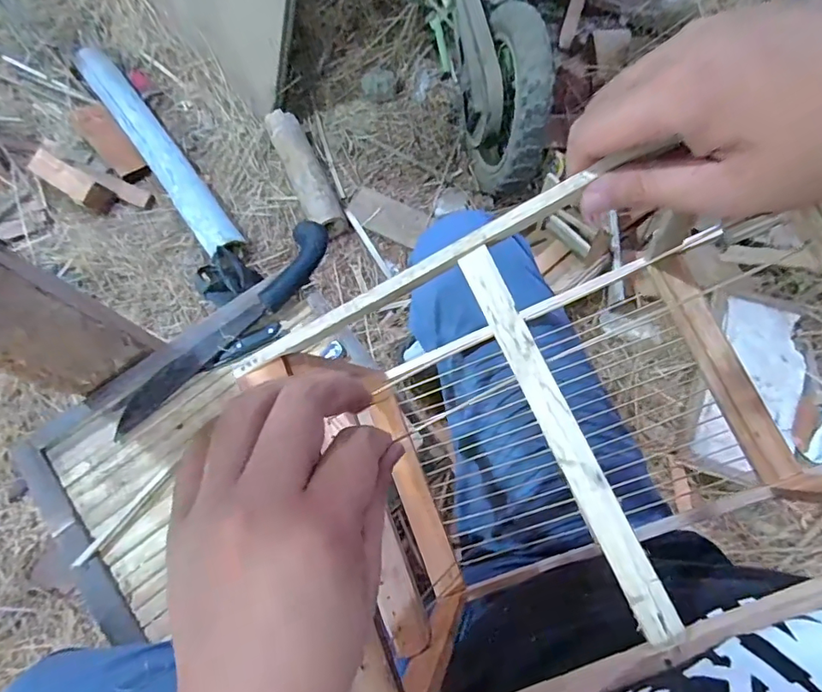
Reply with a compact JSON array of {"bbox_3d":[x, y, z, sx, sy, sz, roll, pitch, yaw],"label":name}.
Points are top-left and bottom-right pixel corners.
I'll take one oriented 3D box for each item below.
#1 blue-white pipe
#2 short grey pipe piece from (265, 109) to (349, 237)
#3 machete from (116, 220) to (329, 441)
[{"bbox_3d":[-0.598,-0.468,1.157,0.084,0.061,0.721,-36,73,-10],"label":"blue-white pipe"},{"bbox_3d":[-0.239,-0.395,1.128,0.078,0.064,0.340,-24,72,-6],"label":"short grey pipe piece"},{"bbox_3d":[-0.233,-0.029,0.639,0.059,0.039,0.358,38,76,14],"label":"machete"}]

